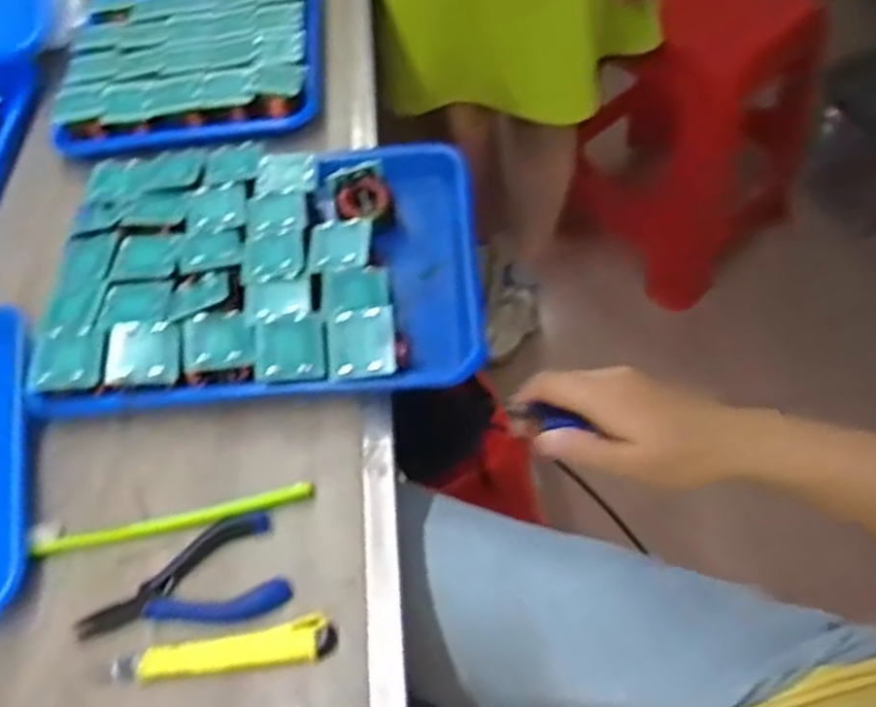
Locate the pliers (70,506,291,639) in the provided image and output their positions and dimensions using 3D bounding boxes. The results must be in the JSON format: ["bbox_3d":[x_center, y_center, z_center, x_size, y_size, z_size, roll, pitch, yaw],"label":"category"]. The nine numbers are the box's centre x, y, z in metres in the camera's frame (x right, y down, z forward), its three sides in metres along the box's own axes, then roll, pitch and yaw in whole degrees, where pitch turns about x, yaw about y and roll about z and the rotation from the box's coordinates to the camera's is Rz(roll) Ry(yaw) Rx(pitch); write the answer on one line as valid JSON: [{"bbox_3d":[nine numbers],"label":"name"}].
[{"bbox_3d":[-0.156,0.143,0.466,0.123,0.007,0.062,-20,55,-9],"label":"pliers"}]

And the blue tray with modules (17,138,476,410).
[{"bbox_3d":[-0.129,-0.067,0.590,0.316,0.048,0.249,-5,54,1],"label":"blue tray with modules"}]

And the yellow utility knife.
[{"bbox_3d":[-0.123,0.173,0.444,0.126,0.010,0.026,-10,54,-2],"label":"yellow utility knife"}]

